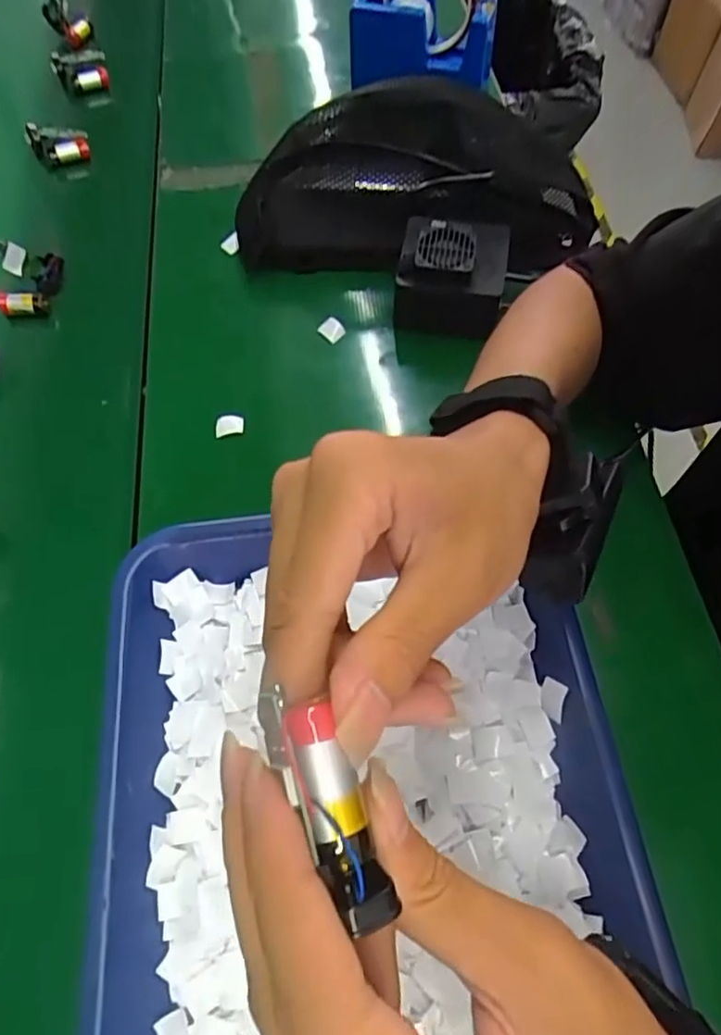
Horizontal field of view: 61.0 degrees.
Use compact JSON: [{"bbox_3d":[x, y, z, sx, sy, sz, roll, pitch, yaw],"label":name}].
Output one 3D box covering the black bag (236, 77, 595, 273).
[{"bbox_3d":[0.047,-0.284,0.511,0.277,0.096,0.161,2,62,-1],"label":"black bag"}]

